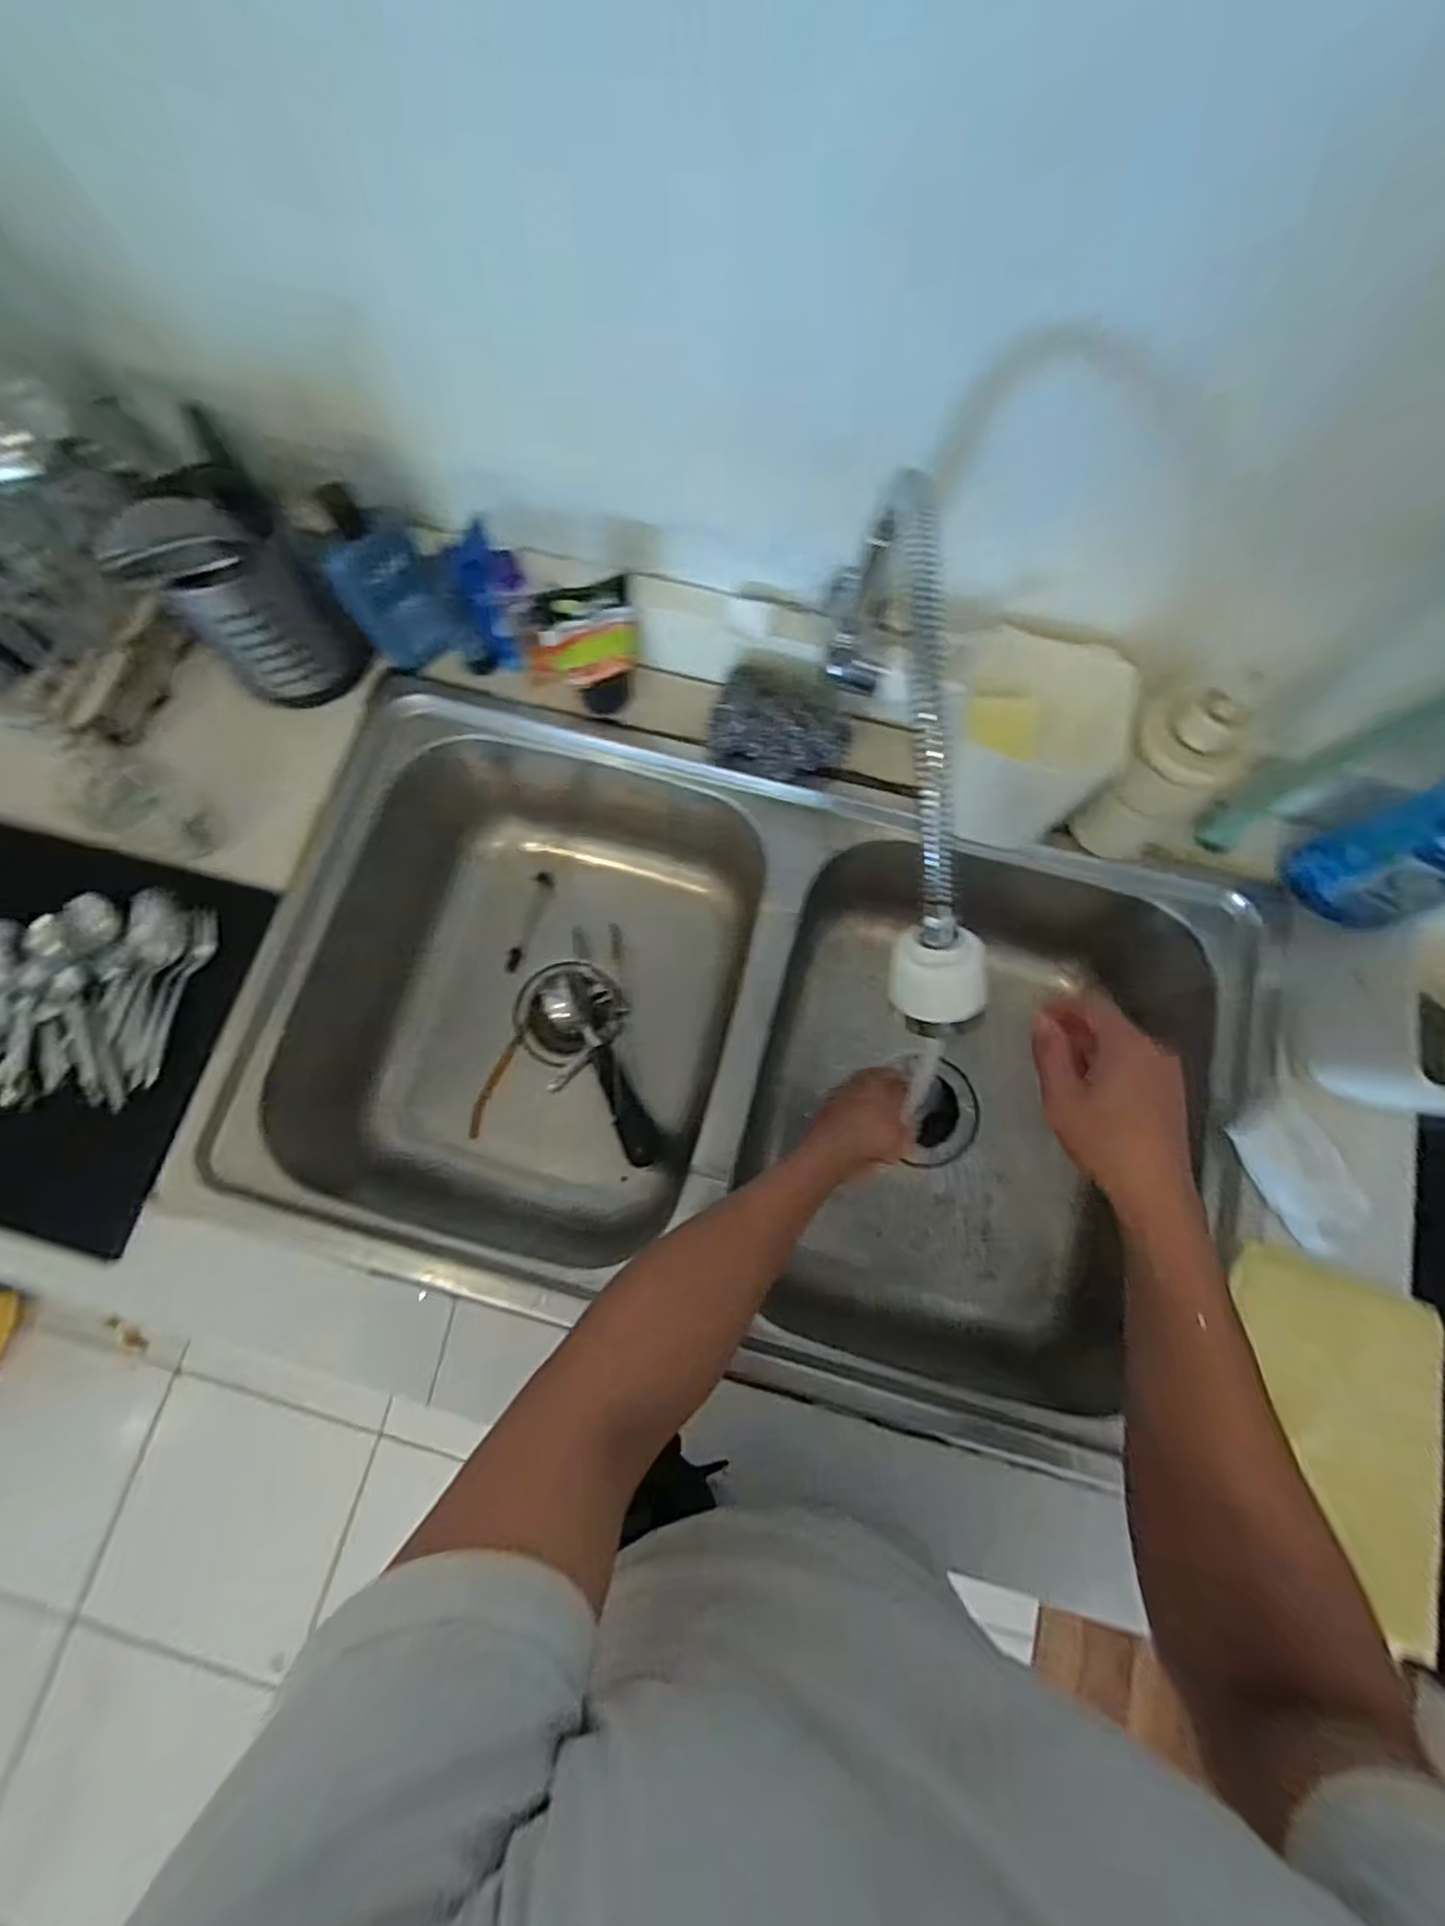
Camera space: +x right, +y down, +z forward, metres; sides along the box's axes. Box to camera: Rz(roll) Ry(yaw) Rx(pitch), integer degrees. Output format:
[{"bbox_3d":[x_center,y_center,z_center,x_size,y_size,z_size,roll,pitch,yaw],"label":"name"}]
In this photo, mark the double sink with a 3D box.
[{"bbox_3d":[0.019,0.063,0.646,0.787,0.209,0.461,14,77,3],"label":"double sink"}]

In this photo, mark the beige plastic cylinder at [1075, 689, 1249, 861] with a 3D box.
[{"bbox_3d":[0.323,-0.136,0.523,0.083,0.149,0.074,-43,80,-9],"label":"beige plastic cylinder"}]

